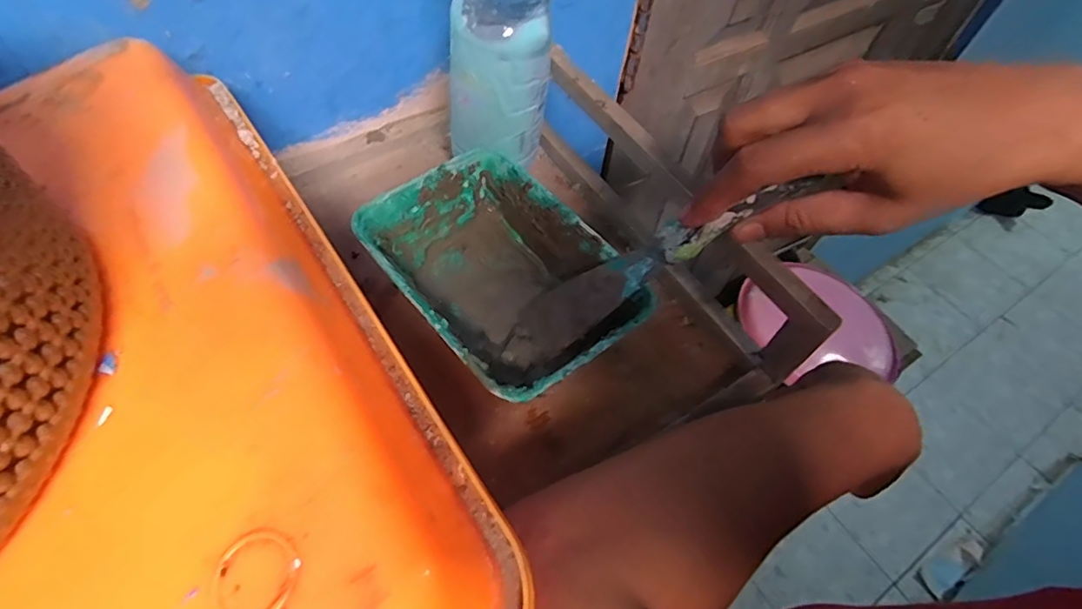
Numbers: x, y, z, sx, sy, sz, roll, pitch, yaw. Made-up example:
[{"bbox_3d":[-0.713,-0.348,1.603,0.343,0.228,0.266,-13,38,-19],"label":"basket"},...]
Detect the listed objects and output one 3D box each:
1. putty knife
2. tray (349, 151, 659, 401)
[{"bbox_3d":[0.063,-0.024,0.299,0.180,0.021,0.051,-30,55,26],"label":"putty knife"},{"bbox_3d":[-0.026,-0.019,0.334,0.113,0.044,0.166,-35,66,-23],"label":"tray"}]

